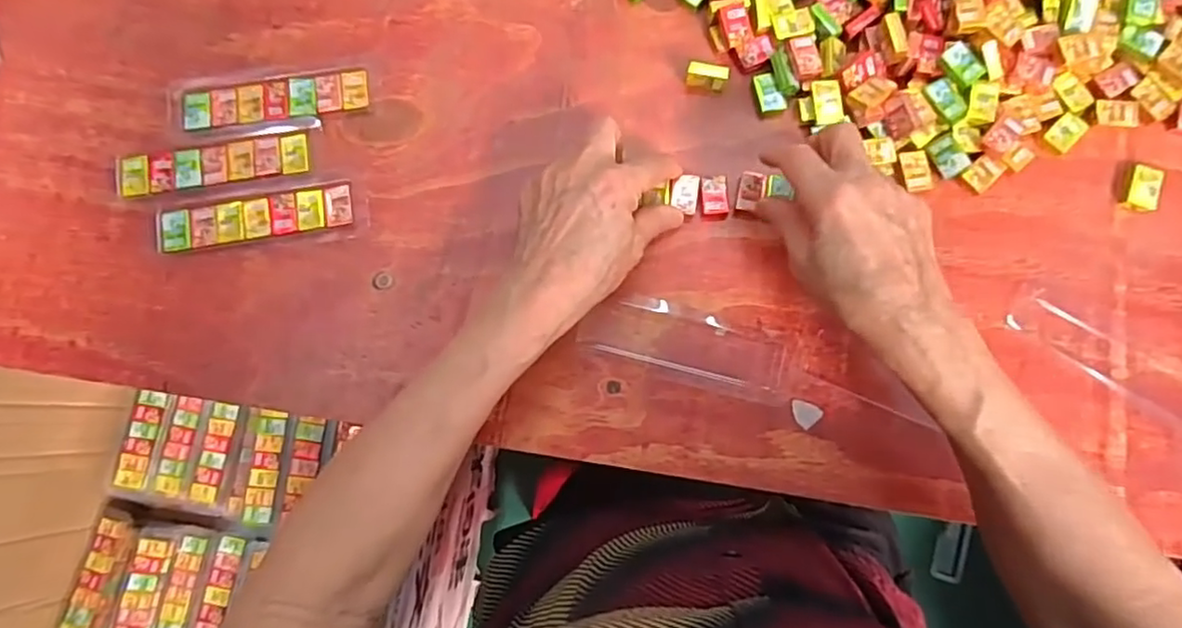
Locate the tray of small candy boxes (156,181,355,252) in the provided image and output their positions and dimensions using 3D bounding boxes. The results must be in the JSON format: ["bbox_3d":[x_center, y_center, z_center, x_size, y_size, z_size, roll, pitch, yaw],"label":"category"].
[{"bbox_3d":[-0.211,-0.061,0.400,0.121,0.010,0.028,-9,82,0],"label":"tray of small candy boxes"}]

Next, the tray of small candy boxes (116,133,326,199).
[{"bbox_3d":[-0.236,-0.095,0.404,0.129,0.005,0.030,-7,82,0],"label":"tray of small candy boxes"}]

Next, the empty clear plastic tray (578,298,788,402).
[{"bbox_3d":[0.058,0.019,0.383,0.124,0.017,0.041,17,82,4],"label":"empty clear plastic tray"}]

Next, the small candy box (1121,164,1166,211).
[{"bbox_3d":[0.344,-0.078,0.393,0.019,0.009,0.028,12,82,3],"label":"small candy box"}]

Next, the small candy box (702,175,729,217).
[{"bbox_3d":[0.078,-0.074,0.399,0.016,0.006,0.026,-5,82,1],"label":"small candy box"}]

